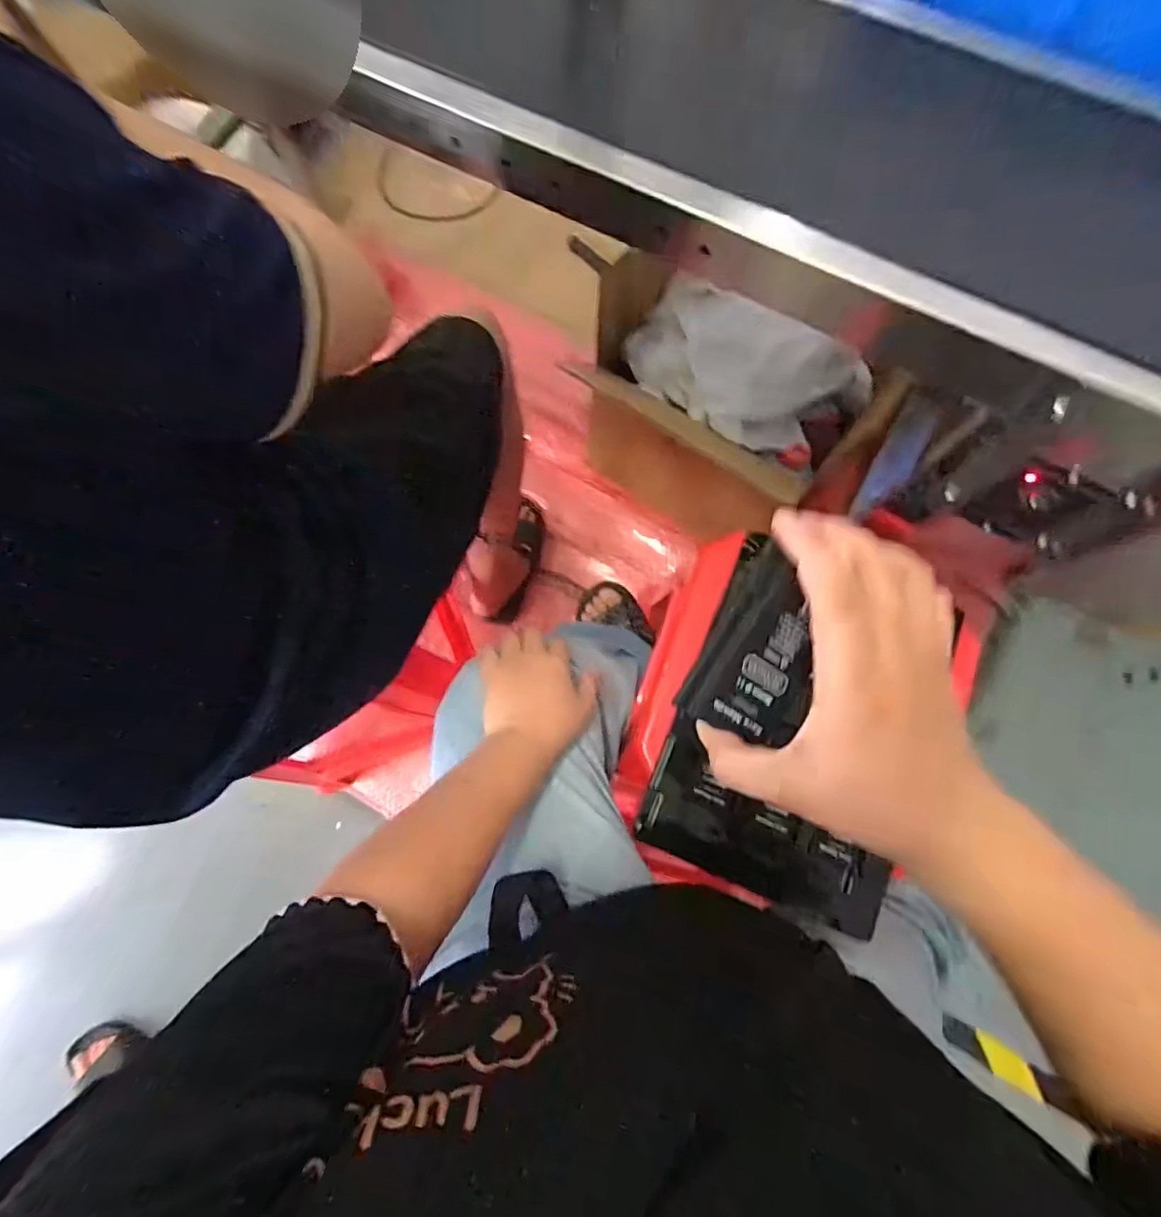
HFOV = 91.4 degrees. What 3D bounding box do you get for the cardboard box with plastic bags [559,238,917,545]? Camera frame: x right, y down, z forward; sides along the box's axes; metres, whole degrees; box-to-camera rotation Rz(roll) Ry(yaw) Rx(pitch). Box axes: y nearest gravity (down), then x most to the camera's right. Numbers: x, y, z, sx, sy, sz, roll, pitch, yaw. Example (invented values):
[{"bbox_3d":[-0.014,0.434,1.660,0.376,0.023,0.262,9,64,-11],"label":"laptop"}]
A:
[{"bbox_3d":[0.212,-0.304,0.912,0.393,0.278,0.254,26,78,7],"label":"cardboard box with plastic bags"}]

